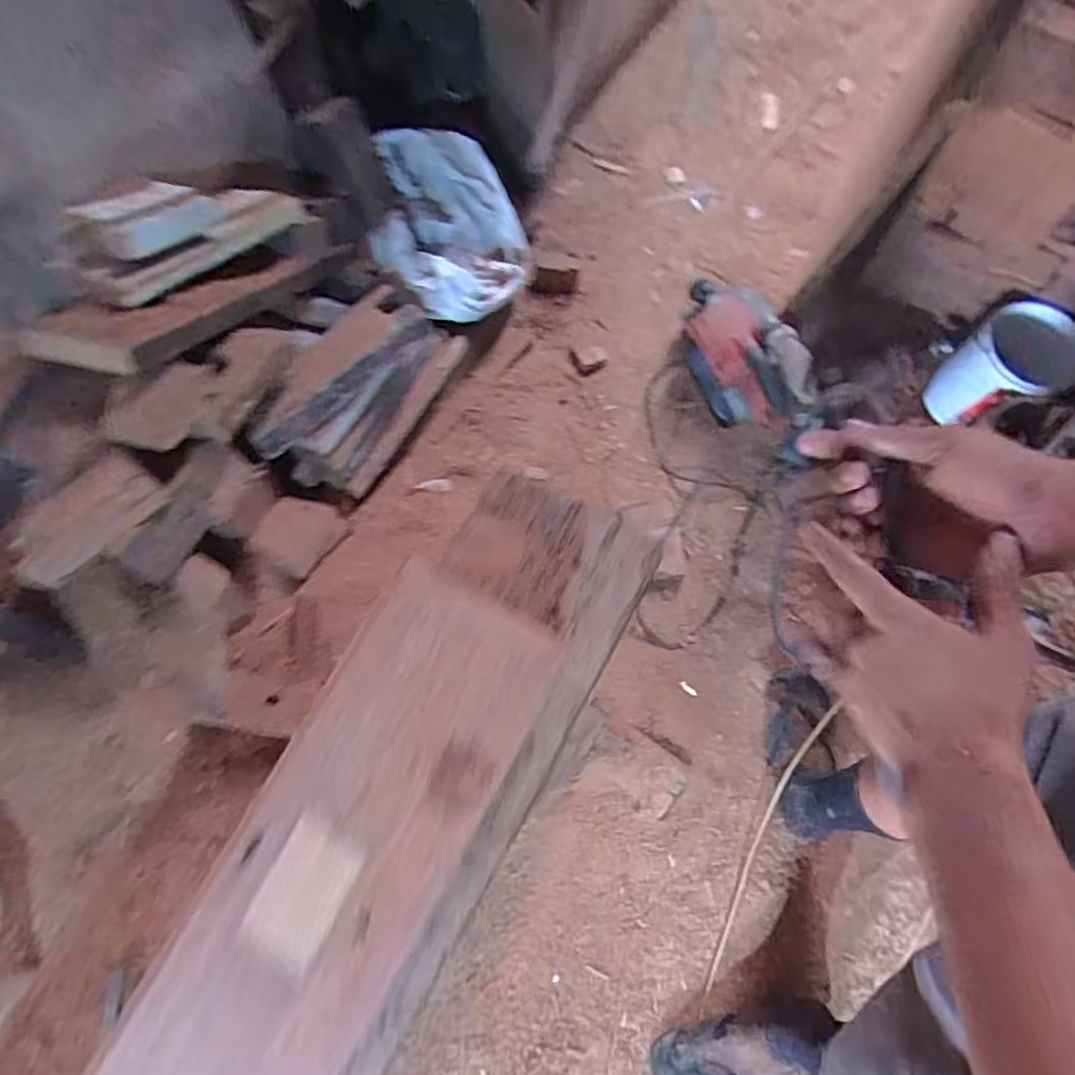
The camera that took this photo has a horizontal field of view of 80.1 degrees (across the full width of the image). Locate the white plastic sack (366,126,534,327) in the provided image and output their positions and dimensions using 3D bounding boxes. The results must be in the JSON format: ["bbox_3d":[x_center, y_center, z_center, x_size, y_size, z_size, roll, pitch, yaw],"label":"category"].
[{"bbox_3d":[-0.173,-0.592,1.287,0.301,0.285,0.269,-9,72,1],"label":"white plastic sack"}]

